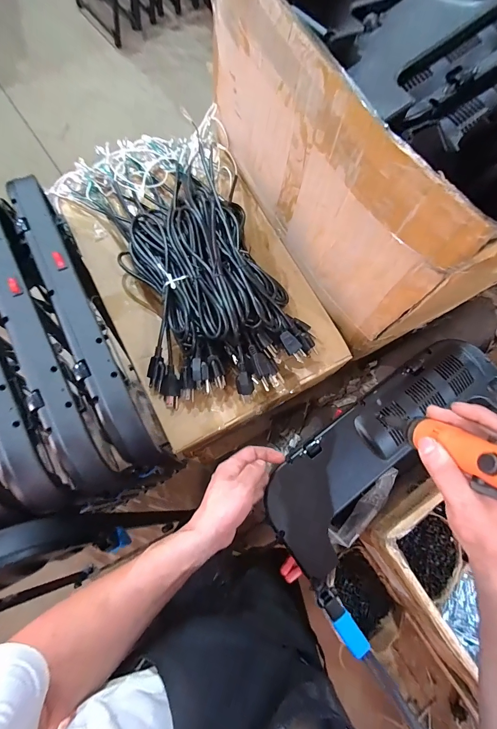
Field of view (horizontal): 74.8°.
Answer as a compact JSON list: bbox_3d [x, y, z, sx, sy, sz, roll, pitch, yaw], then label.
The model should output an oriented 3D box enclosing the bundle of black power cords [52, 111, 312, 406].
[{"bbox_3d":[-0.113,-0.198,0.551,0.301,0.114,0.521,-20,76,-7],"label":"bundle of black power cords"}]

